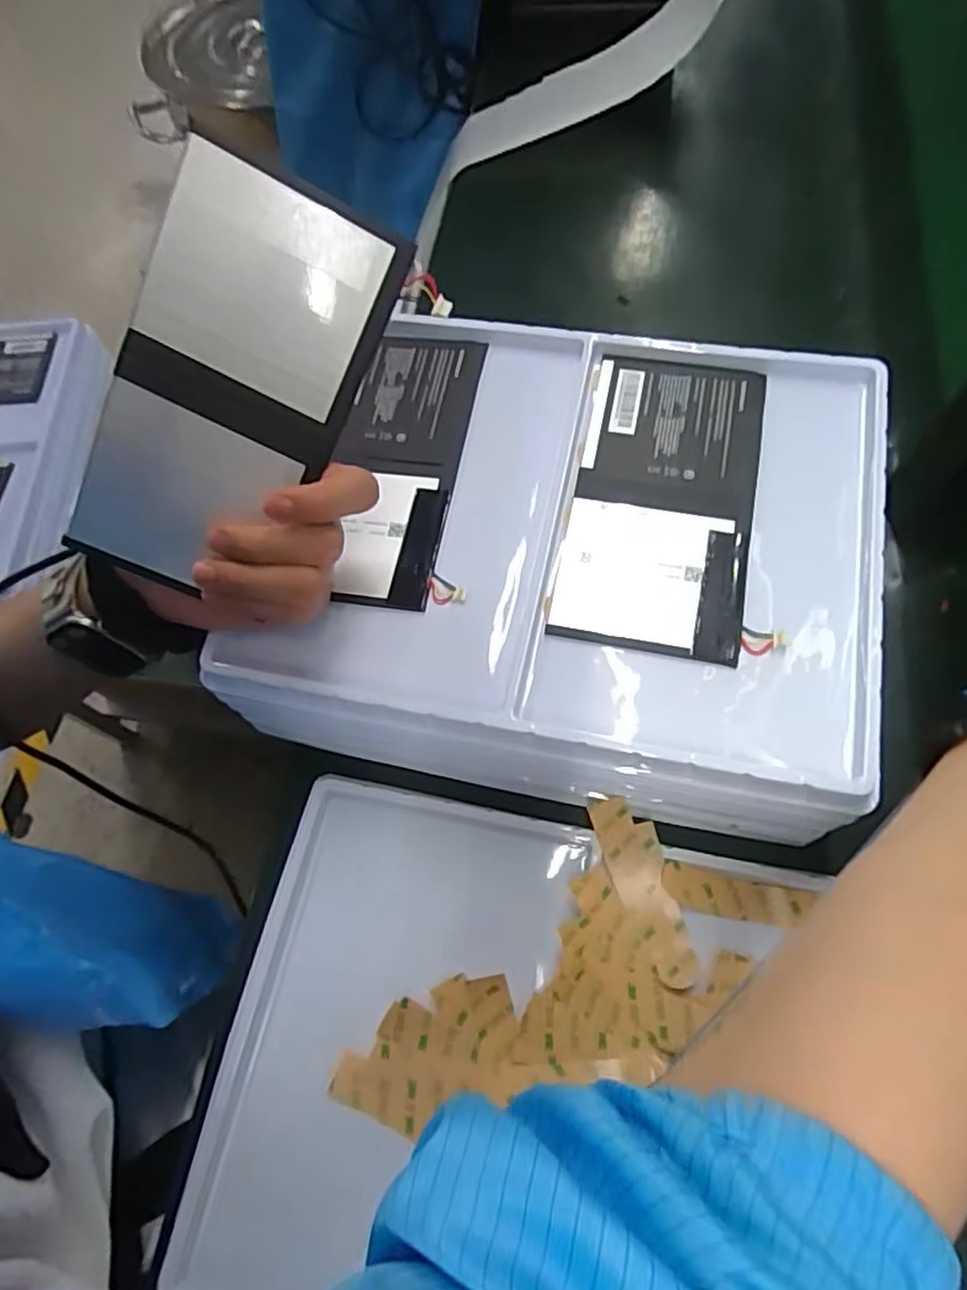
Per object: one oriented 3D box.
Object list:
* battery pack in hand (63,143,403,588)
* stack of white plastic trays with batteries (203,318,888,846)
[{"bbox_3d":[-0.107,-0.102,0.288,0.090,0.005,0.169,24,105,-12],"label":"battery pack in hand"},{"bbox_3d":[0.043,-0.048,0.383,0.328,0.086,0.247,11,67,8],"label":"stack of white plastic trays with batteries"}]

